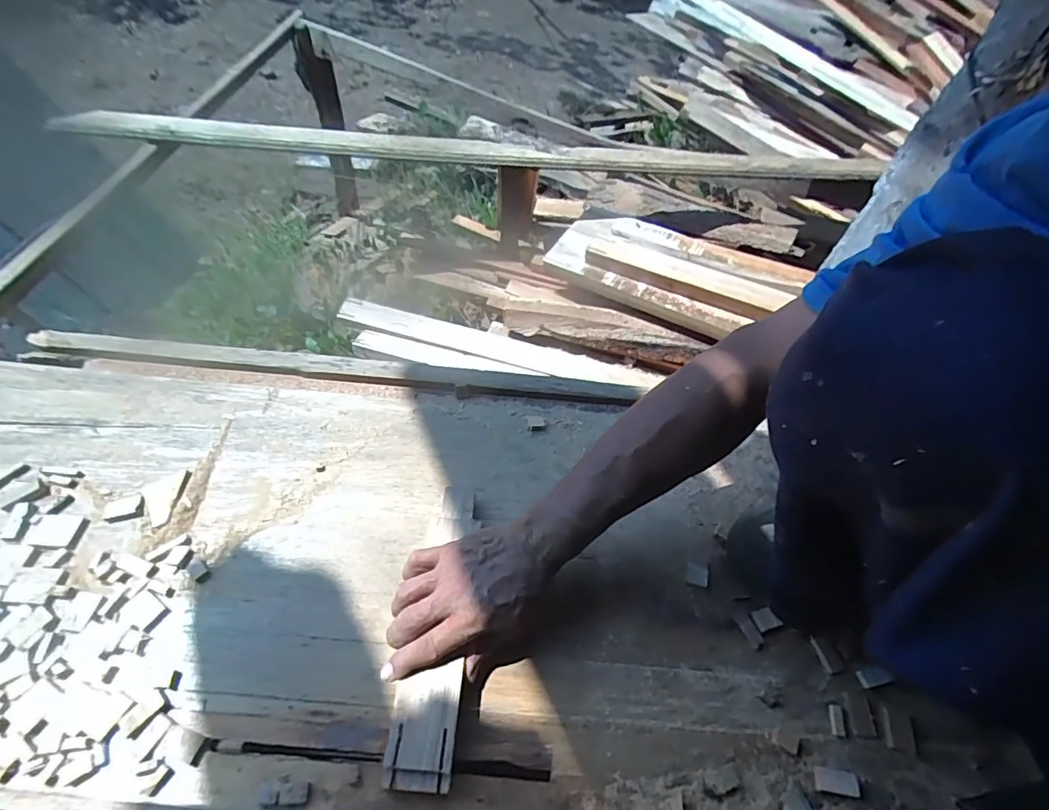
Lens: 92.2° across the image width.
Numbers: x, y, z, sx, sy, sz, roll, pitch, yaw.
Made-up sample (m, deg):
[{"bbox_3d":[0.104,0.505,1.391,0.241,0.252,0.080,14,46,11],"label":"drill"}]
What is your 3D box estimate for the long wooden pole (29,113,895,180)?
[{"bbox_3d":[-0.066,-0.501,1.000,1.528,0.062,0.057,4,54,-5],"label":"long wooden pole"}]

